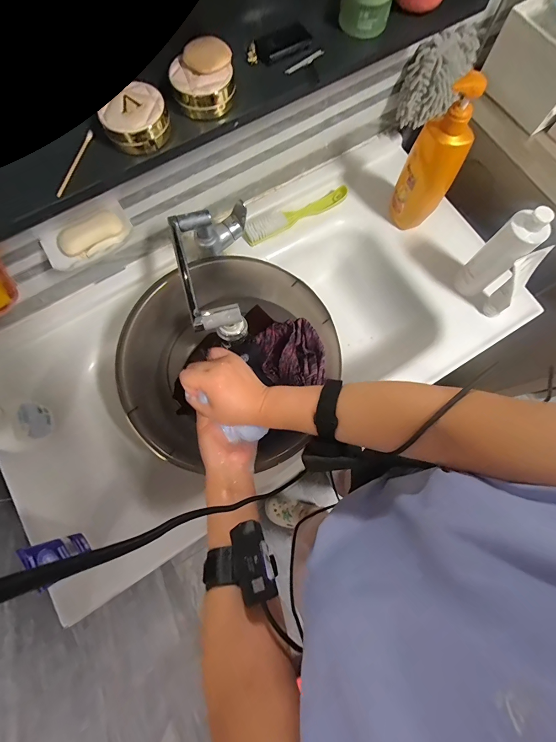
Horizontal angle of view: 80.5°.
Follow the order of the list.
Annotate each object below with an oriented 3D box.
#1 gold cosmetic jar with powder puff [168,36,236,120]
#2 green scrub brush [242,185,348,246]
[{"bbox_3d":[-0.087,-0.340,0.386,0.070,0.047,0.054,-15,77,-4],"label":"gold cosmetic jar with powder puff"},{"bbox_3d":[0.038,-0.328,0.683,0.235,0.038,0.036,-30,78,-7],"label":"green scrub brush"}]

